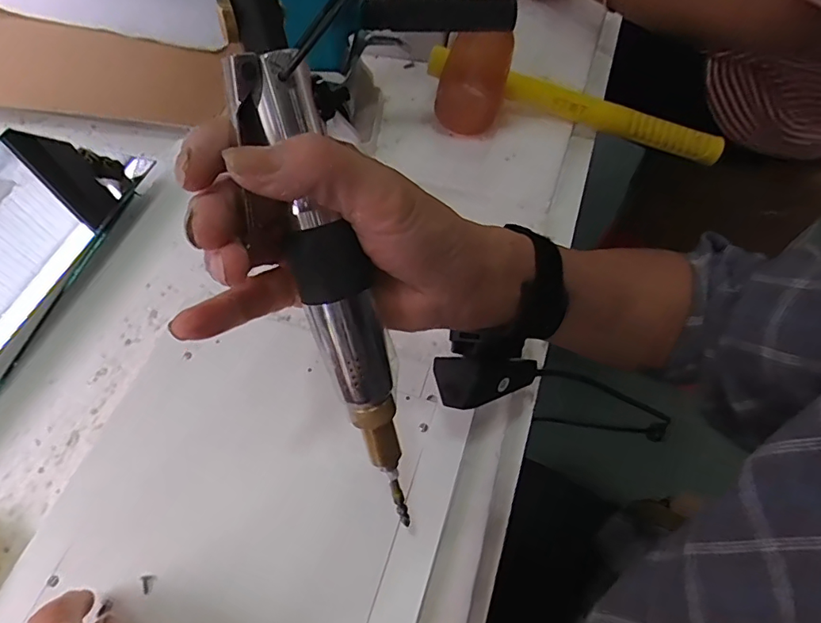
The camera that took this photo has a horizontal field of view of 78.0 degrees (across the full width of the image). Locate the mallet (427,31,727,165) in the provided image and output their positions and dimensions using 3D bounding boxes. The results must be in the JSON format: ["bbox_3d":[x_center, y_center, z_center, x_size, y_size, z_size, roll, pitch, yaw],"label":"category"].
[{"bbox_3d":[0.166,-0.200,0.521,0.308,0.067,0.086,16,63,-7],"label":"mallet"}]

